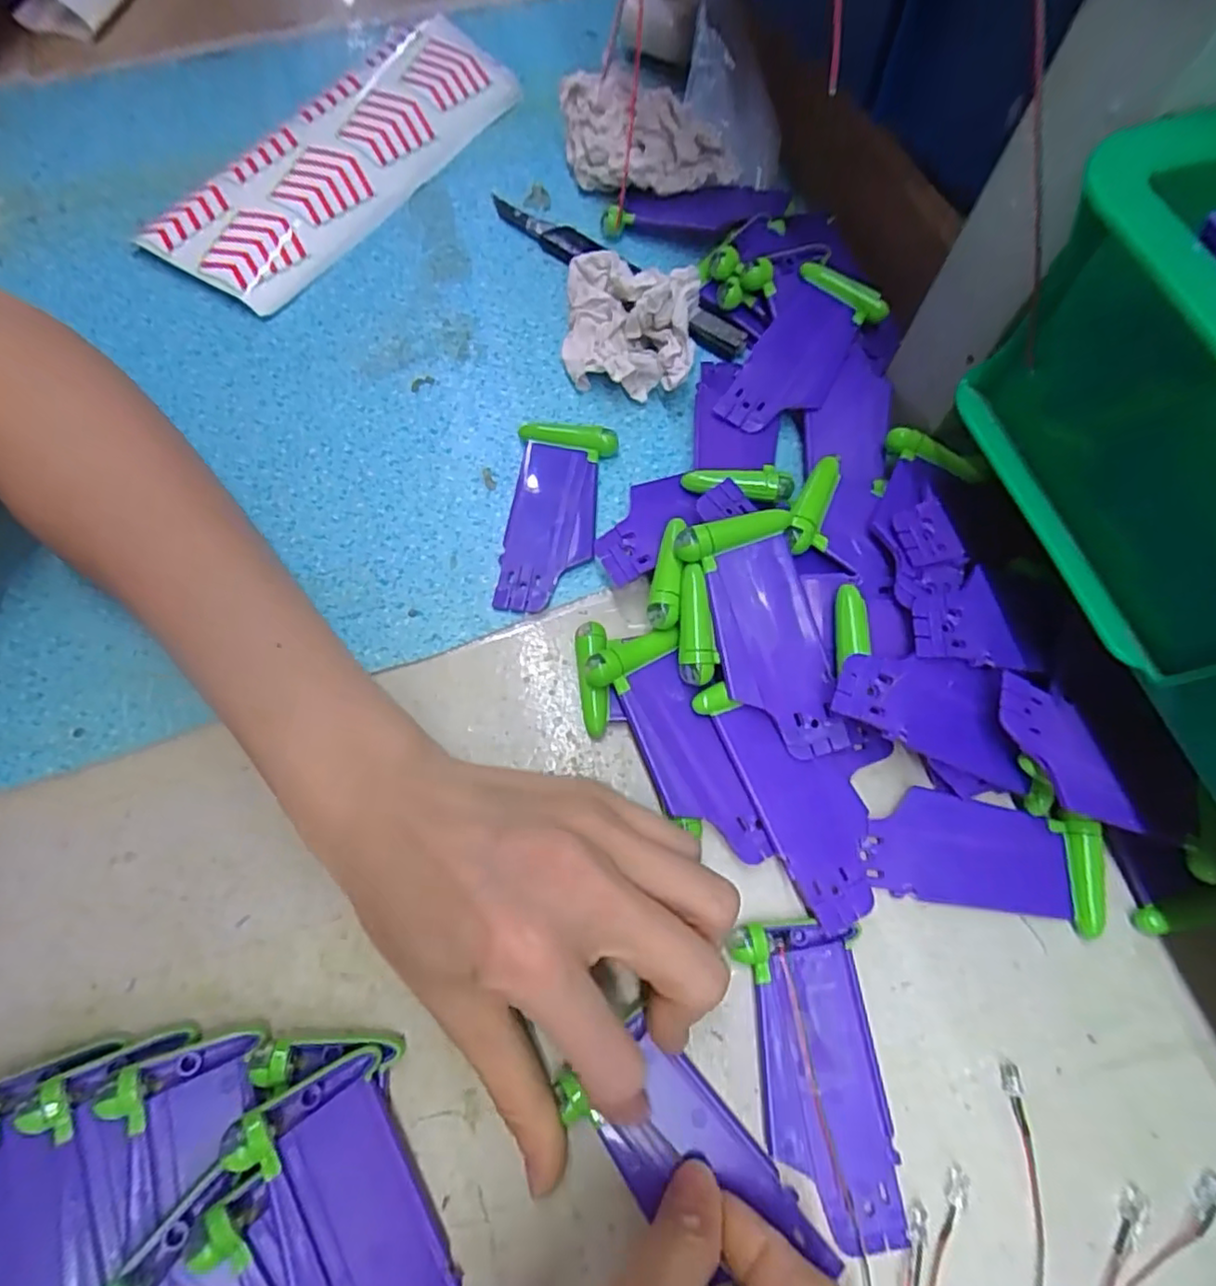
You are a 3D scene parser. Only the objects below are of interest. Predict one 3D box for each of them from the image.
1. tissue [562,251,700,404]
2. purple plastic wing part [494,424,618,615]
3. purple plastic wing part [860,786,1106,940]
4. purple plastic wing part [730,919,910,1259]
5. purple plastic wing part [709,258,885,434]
[{"bbox_3d":[0.010,-0.143,0.295,0.059,0.040,0.044,11,68,5],"label":"tissue"},{"bbox_3d":[-0.023,-0.054,0.278,0.040,0.010,0.085,5,68,3],"label":"purple plastic wing part"},{"bbox_3d":[0.131,0.075,0.229,0.078,0.009,0.037,10,68,5],"label":"purple plastic wing part"},{"bbox_3d":[0.066,0.137,0.205,0.040,0.009,0.088,-4,68,-1],"label":"purple plastic wing part"},{"bbox_3d":[0.085,-0.129,0.289,0.040,0.012,0.087,31,71,13],"label":"purple plastic wing part"}]

